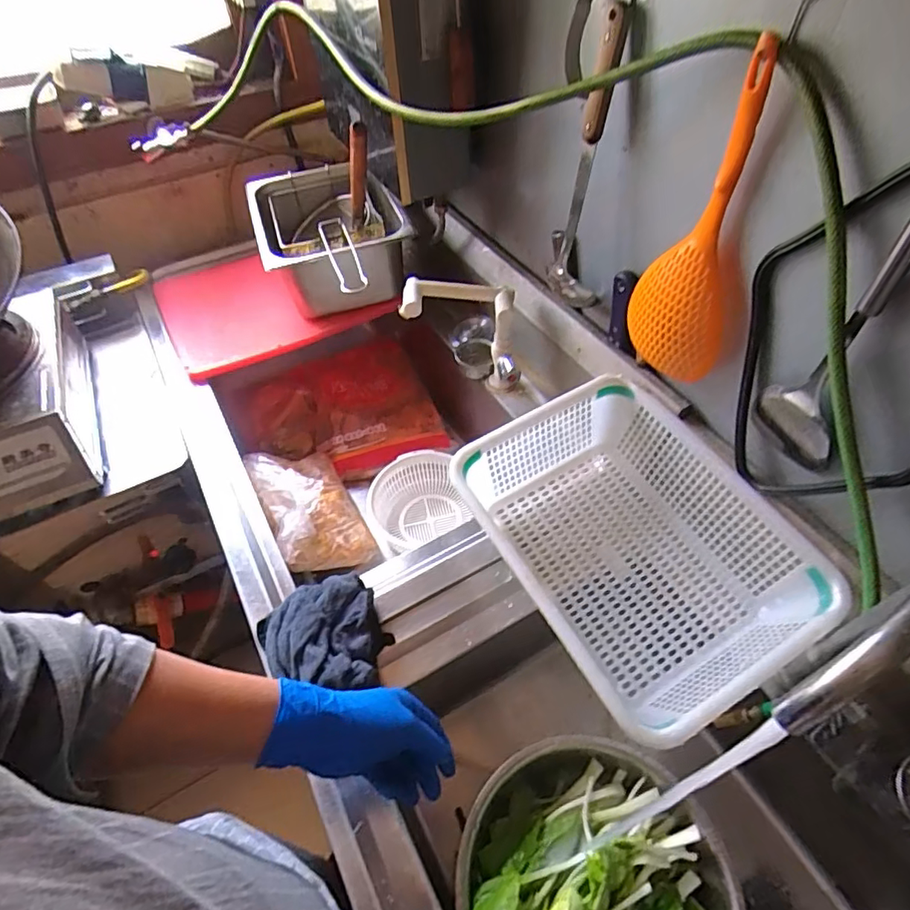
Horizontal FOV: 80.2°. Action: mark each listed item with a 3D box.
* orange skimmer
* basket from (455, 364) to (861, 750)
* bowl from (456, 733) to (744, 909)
[{"bbox_3d":[0.248,-0.213,0.551,0.036,0.300,0.127,-19,53,-12],"label":"orange skimmer"},{"bbox_3d":[0.204,0.110,0.647,0.289,0.131,0.374,-25,55,-17],"label":"basket"},{"bbox_3d":[0.153,0.458,0.582,0.280,0.099,0.258,11,53,11],"label":"bowl"}]

